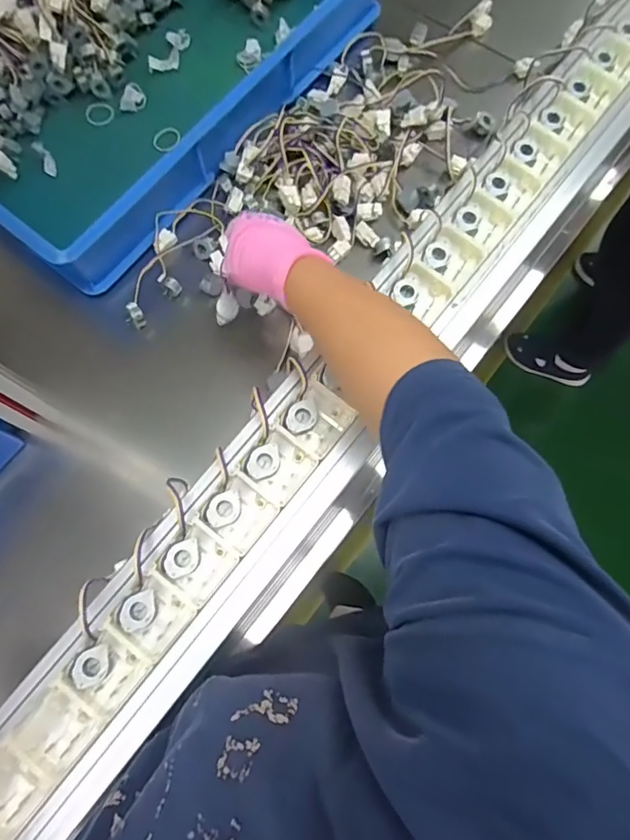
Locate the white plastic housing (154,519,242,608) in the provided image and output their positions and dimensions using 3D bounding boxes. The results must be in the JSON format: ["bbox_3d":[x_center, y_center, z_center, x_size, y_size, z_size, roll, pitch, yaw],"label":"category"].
[{"bbox_3d":[-0.094,0.115,0.411,0.048,0.012,0.049,35,77,12],"label":"white plastic housing"}]

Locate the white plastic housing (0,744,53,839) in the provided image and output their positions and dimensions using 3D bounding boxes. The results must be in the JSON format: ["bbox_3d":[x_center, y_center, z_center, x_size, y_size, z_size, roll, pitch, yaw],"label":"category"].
[{"bbox_3d":[-0.222,0.266,0.368,0.049,0.016,0.051,36,77,12],"label":"white plastic housing"}]

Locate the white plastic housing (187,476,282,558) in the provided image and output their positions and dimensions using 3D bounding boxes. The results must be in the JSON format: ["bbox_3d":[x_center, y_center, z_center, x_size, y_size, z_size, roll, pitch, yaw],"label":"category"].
[{"bbox_3d":[-0.064,0.077,0.422,0.051,0.011,0.048,35,77,11],"label":"white plastic housing"}]

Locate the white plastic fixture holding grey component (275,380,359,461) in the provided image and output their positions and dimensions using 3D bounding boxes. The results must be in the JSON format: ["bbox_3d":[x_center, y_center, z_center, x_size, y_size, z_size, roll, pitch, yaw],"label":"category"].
[{"bbox_3d":[0.002,0.000,0.446,0.048,0.012,0.053,39,78,12],"label":"white plastic fixture holding grey component"}]

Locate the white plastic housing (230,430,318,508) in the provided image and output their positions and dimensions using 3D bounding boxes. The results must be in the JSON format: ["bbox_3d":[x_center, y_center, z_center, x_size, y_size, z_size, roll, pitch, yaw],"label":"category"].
[{"bbox_3d":[-0.032,0.039,0.433,0.050,0.011,0.050,37,77,12],"label":"white plastic housing"}]

